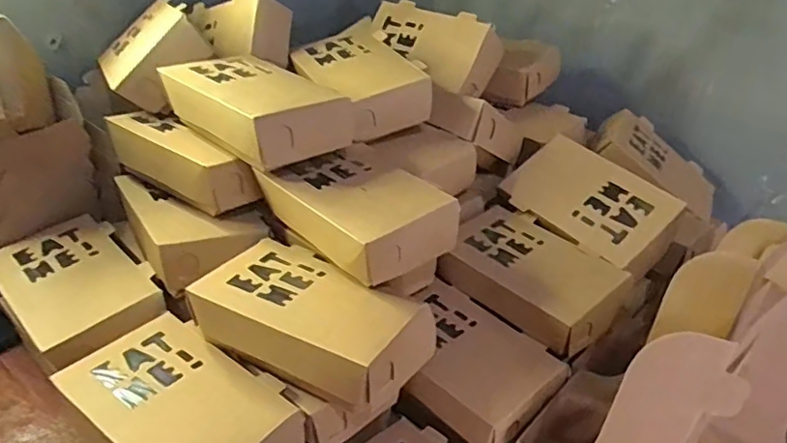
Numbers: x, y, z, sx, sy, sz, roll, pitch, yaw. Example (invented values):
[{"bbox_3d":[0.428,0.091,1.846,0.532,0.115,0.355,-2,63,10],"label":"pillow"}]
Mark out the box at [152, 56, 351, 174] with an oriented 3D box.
[{"bbox_3d":[-0.118,-0.095,0.490,0.155,0.050,0.097,29,35,33],"label":"box"}]

